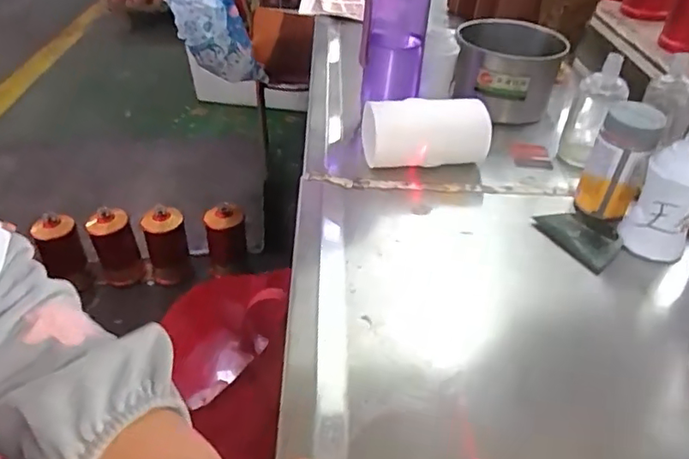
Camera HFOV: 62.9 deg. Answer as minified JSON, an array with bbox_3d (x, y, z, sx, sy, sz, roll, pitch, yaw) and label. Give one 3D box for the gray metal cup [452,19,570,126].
[{"bbox_3d":[0.215,-0.212,0.752,0.132,0.091,0.141,1,37,0],"label":"gray metal cup"}]

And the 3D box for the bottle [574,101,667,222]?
[{"bbox_3d":[0.269,-0.068,0.548,0.047,0.107,0.053,-28,46,-32],"label":"bottle"}]

